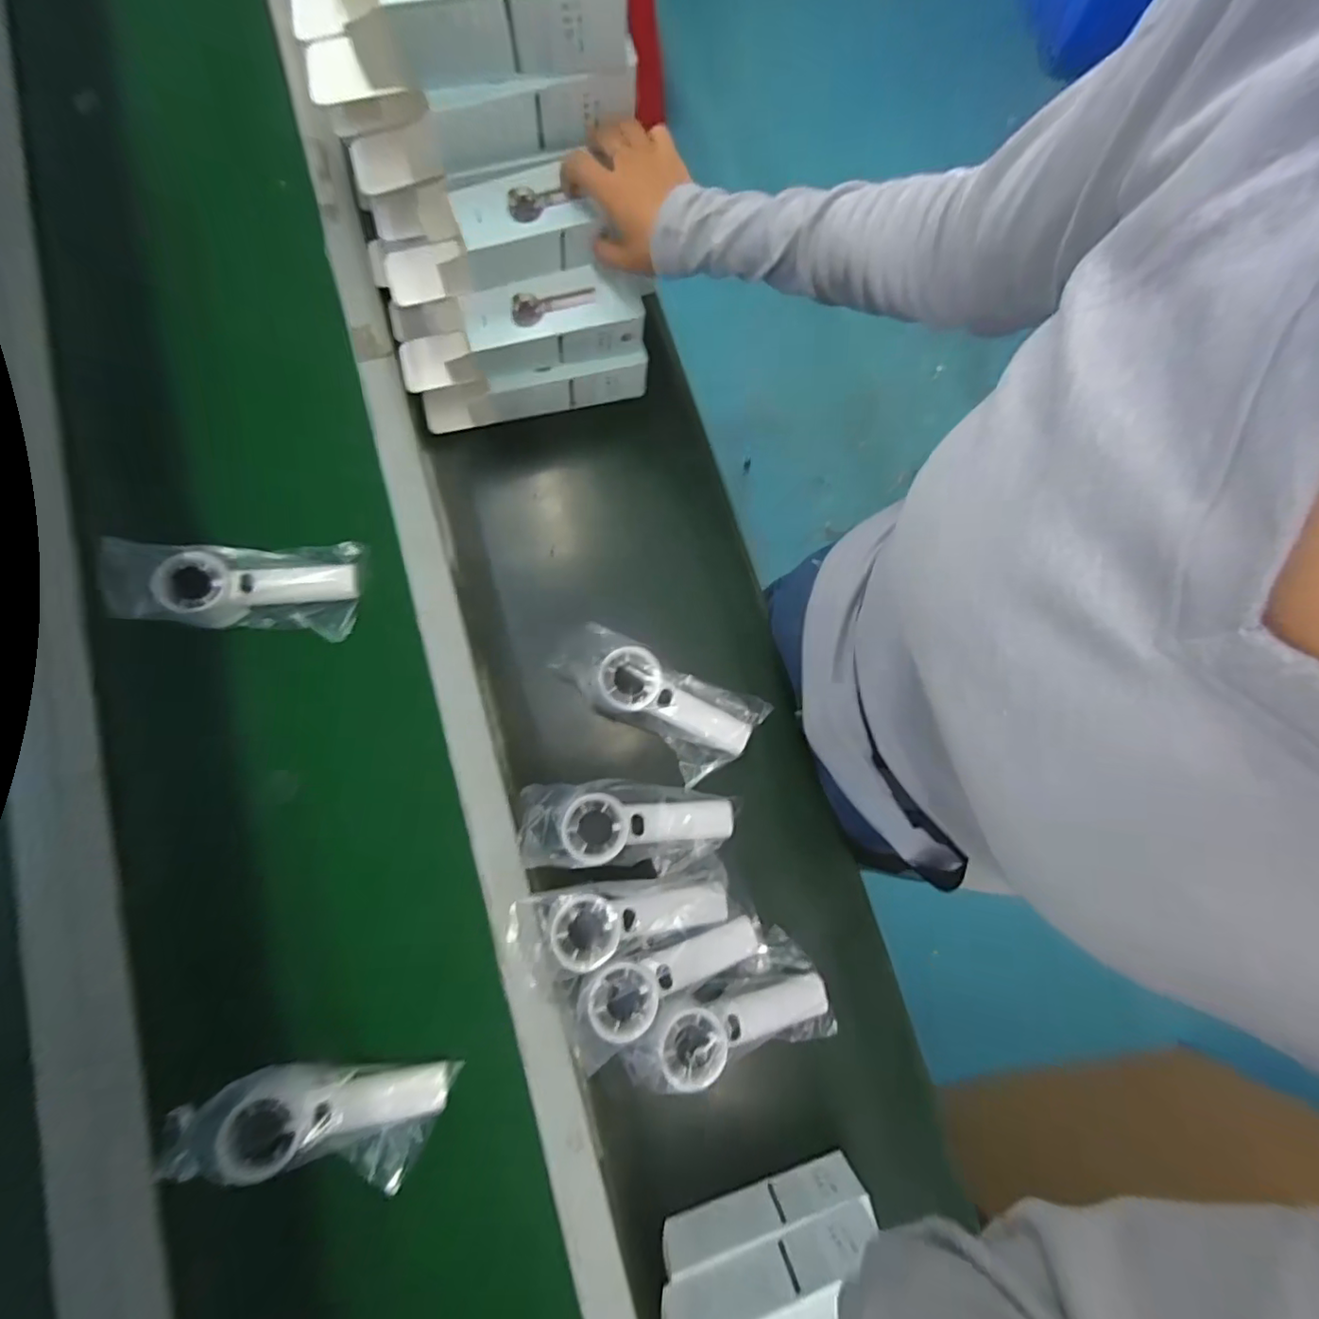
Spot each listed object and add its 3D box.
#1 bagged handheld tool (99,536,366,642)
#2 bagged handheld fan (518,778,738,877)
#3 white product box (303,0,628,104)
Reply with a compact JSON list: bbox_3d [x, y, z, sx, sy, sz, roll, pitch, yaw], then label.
[{"bbox_3d":[-0.392,-0.068,0.545,0.195,0.043,0.084,-1,77,-25],"label":"bagged handheld tool"},{"bbox_3d":[-0.033,0.151,0.528,0.196,0.068,0.079,8,78,1],"label":"bagged handheld fan"},{"bbox_3d":[-0.140,-0.452,0.401,0.228,0.062,0.066,-9,78,-3],"label":"white product box"}]

